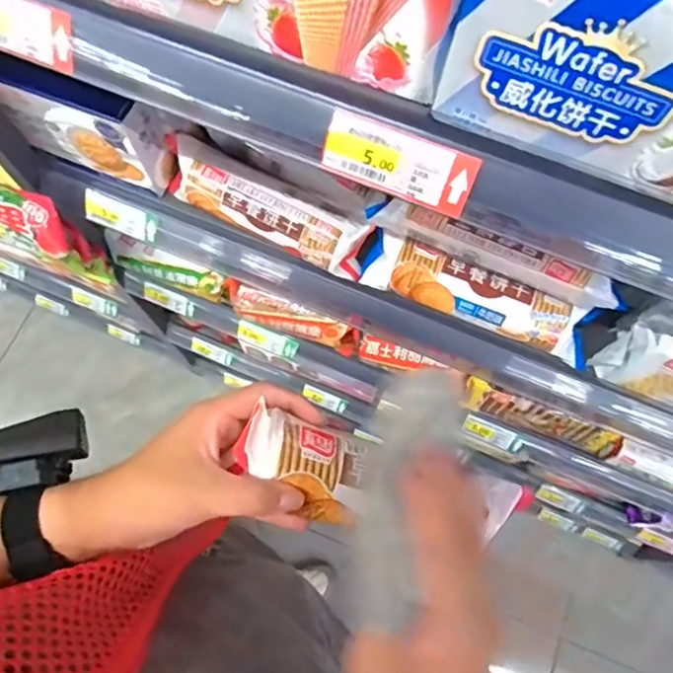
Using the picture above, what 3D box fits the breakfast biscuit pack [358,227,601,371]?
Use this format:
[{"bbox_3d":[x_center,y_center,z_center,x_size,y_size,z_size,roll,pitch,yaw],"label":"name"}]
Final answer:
[{"bbox_3d":[0.135,-0.039,0.539,0.224,0.042,0.050,21,73,7],"label":"breakfast biscuit pack"}]

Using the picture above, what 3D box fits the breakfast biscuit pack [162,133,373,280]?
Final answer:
[{"bbox_3d":[-0.077,-0.135,0.574,0.232,0.055,0.062,27,74,8],"label":"breakfast biscuit pack"}]

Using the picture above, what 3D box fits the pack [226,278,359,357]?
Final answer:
[{"bbox_3d":[-0.064,-0.025,0.788,0.193,0.042,0.036,19,73,6],"label":"pack"}]

